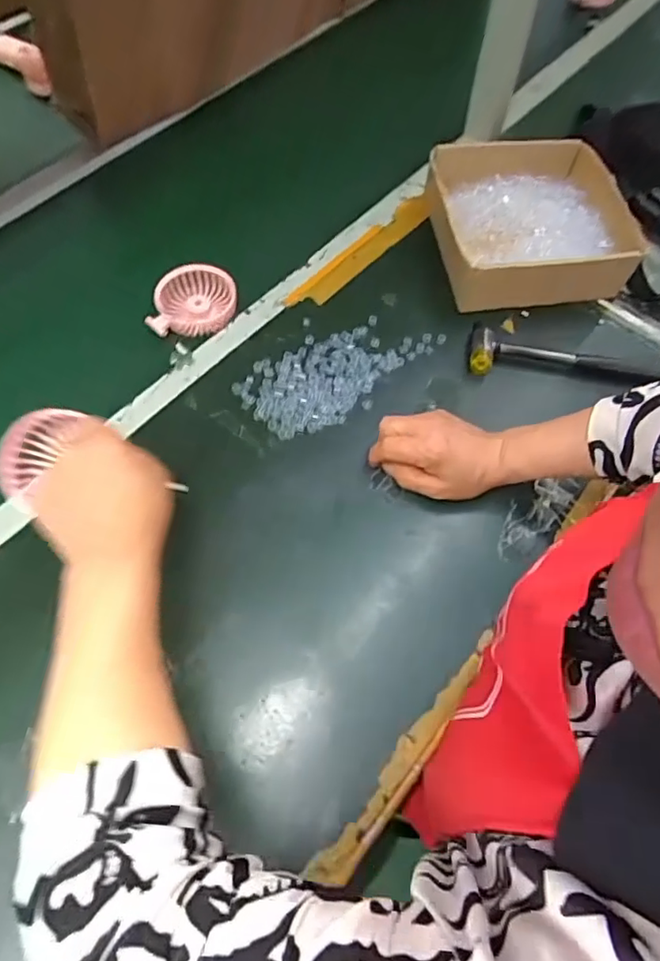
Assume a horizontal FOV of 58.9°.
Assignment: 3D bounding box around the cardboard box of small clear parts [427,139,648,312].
[{"bbox_3d":[0.248,-0.315,0.727,0.224,0.082,0.211,-4,62,-3],"label":"cardboard box of small clear parts"}]

